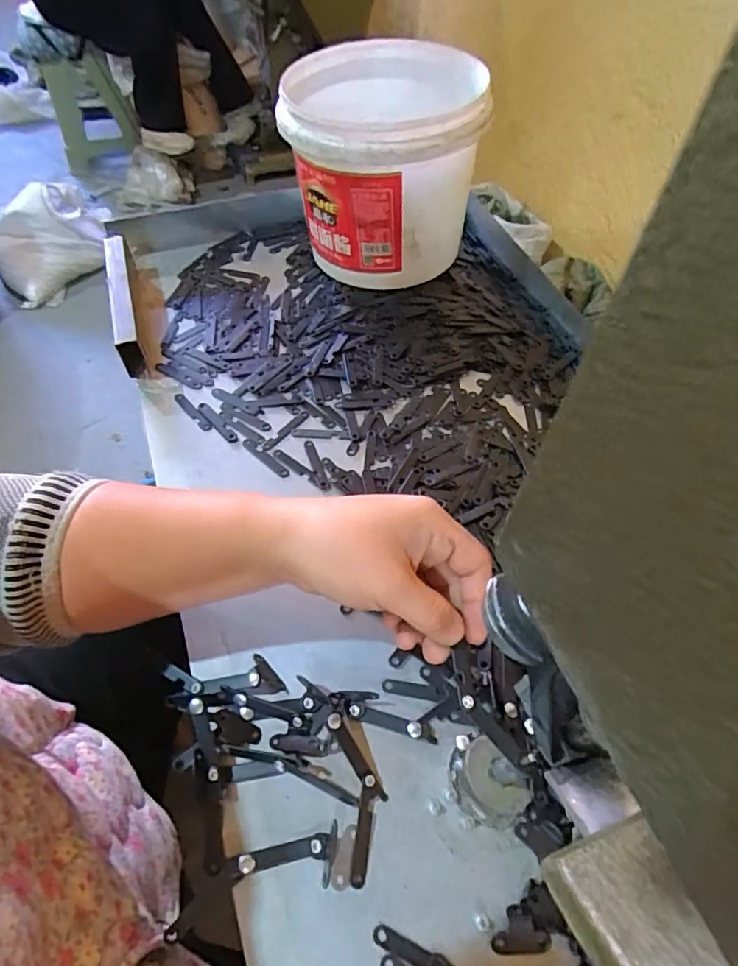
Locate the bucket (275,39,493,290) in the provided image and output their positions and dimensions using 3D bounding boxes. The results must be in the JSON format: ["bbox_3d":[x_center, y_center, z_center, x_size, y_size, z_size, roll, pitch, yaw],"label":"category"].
[{"bbox_3d":[0.011,-0.308,0.528,0.179,0.157,0.185,-3,56,-2],"label":"bucket"}]

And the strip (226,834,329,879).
[{"bbox_3d":[-0.048,0.197,0.278,0.052,0.004,0.010,-9,56,-5],"label":"strip"}]

